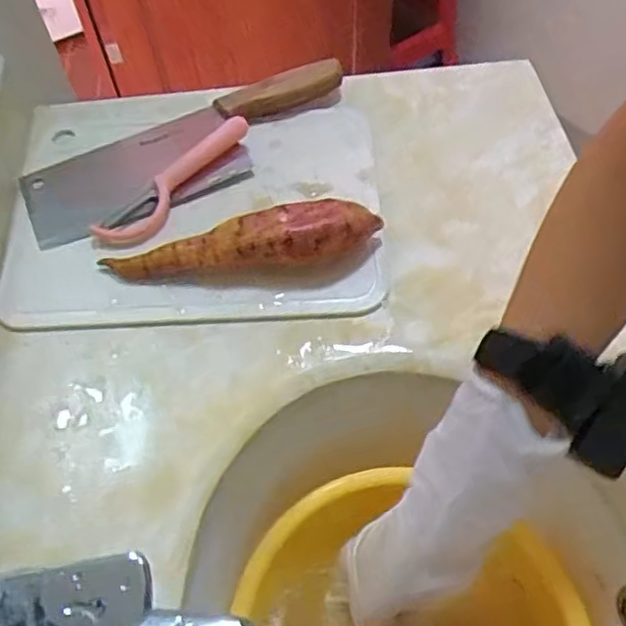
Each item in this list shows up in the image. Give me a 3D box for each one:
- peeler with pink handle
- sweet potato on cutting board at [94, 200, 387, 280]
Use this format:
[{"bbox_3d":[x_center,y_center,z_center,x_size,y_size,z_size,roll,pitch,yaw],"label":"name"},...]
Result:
[{"bbox_3d":[-0.108,-0.107,0.506,0.029,0.031,0.154,37,66,22],"label":"peeler with pink handle"},{"bbox_3d":[-0.050,-0.045,0.459,0.196,0.043,0.040,-10,58,-5],"label":"sweet potato on cutting board"}]

